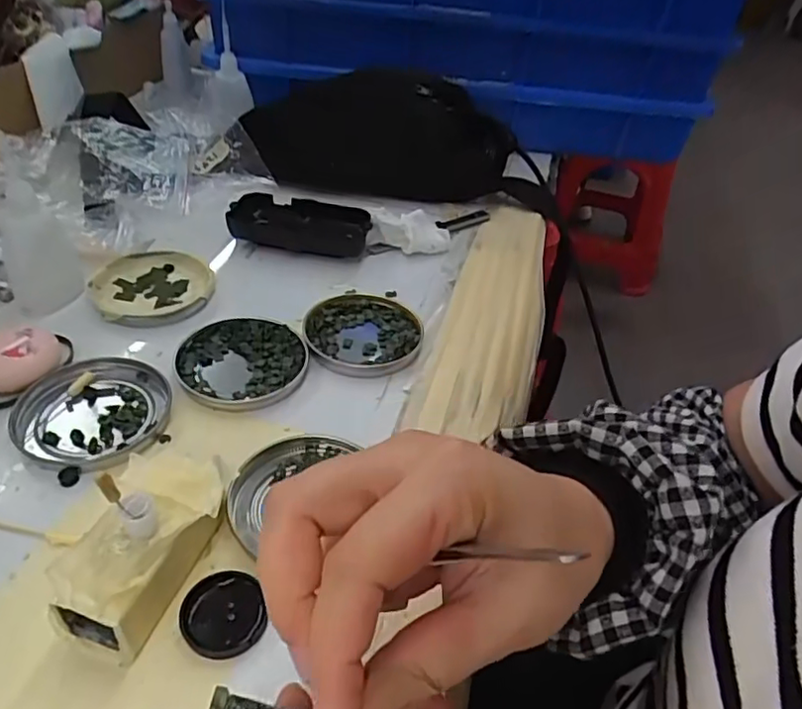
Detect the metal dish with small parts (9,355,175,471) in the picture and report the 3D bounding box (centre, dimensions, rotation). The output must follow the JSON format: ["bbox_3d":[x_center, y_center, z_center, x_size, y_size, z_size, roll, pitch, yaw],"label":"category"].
[{"bbox_3d":[-0.171,0.031,0.343,0.075,0.008,0.079,4,41,-3],"label":"metal dish with small parts"}]

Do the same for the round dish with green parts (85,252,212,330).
[{"bbox_3d":[-0.175,-0.047,0.435,0.078,0.014,0.074,4,41,-3],"label":"round dish with green parts"}]

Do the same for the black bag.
[{"bbox_3d":[0.009,-0.209,0.569,0.261,0.090,0.108,14,41,8],"label":"black bag"}]

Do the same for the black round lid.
[{"bbox_3d":[-0.076,0.110,0.264,0.034,0.005,0.035,4,41,-3],"label":"black round lid"}]

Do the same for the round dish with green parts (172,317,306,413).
[{"bbox_3d":[-0.098,0.004,0.384,0.077,0.009,0.076,4,41,-3],"label":"round dish with green parts"}]

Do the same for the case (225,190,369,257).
[{"bbox_3d":[-0.082,-0.106,0.501,0.110,0.023,0.046,7,41,0],"label":"case"}]

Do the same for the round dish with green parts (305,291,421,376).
[{"bbox_3d":[-0.025,-0.020,0.421,0.076,0.010,0.089,7,41,0],"label":"round dish with green parts"}]

